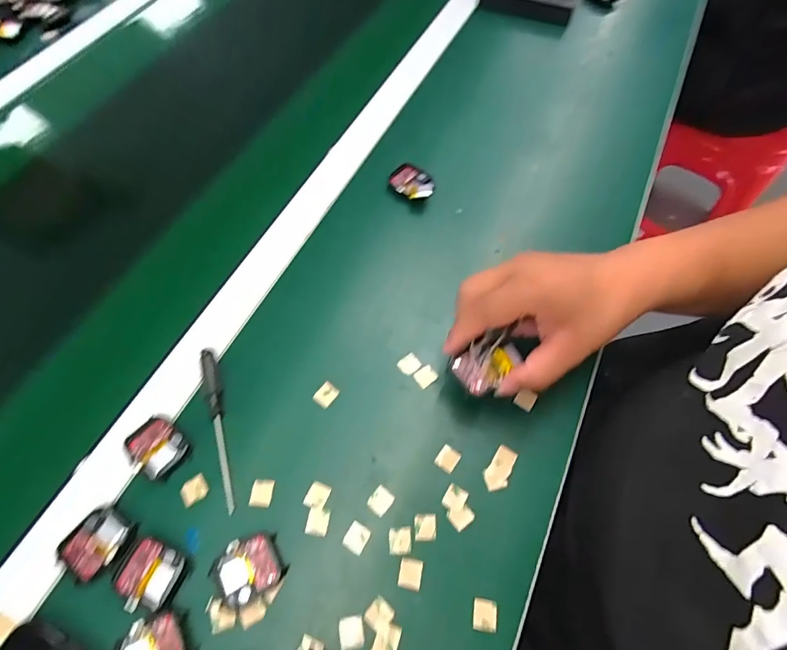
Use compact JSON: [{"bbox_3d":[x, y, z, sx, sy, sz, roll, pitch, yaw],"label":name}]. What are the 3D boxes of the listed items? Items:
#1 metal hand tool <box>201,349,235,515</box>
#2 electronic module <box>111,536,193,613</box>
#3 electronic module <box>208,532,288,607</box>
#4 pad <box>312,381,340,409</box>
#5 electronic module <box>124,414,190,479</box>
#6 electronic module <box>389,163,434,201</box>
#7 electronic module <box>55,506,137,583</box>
[{"bbox_3d":[-0.139,0.080,0.340,0.012,0.013,0.130,-17,64,-9],"label":"metal hand tool"},{"bbox_3d":[-0.168,0.172,0.293,0.044,0.008,0.038,20,64,10],"label":"electronic module"},{"bbox_3d":[-0.102,0.169,0.297,0.046,0.010,0.037,-26,66,-13],"label":"electronic module"},{"bbox_3d":[-0.057,0.058,0.357,0.016,0.004,0.020,34,67,16],"label":"pad"},{"bbox_3d":[-0.184,0.095,0.332,0.042,0.011,0.036,38,68,17],"label":"electronic module"},{"bbox_3d":[0.021,-0.151,0.451,0.039,0.011,0.053,-41,69,-19],"label":"electronic module"},{"bbox_3d":[-0.209,0.154,0.301,0.037,0.007,0.043,30,66,14],"label":"electronic module"}]

